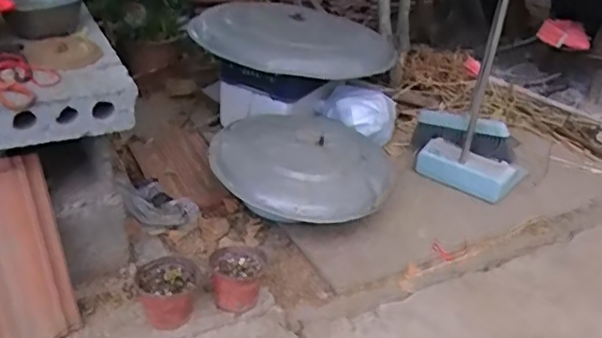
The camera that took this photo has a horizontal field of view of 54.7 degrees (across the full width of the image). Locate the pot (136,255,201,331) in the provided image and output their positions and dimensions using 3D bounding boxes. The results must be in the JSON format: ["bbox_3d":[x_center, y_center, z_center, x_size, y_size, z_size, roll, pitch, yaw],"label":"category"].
[{"bbox_3d":[-0.252,0.243,1.133,0.110,0.103,0.107,4,35,-3],"label":"pot"}]

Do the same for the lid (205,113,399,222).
[{"bbox_3d":[-0.015,-0.044,1.452,0.424,0.102,0.462,4,35,-3],"label":"lid"}]

